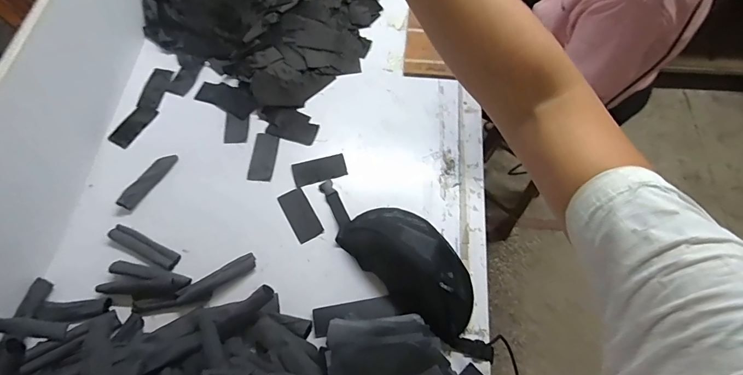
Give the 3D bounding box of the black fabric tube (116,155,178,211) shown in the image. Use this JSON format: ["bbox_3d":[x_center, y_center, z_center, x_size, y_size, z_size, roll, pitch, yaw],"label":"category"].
[{"bbox_3d":[-0.485,-0.018,0.840,0.040,0.025,0.147,30,70,13],"label":"black fabric tube"}]

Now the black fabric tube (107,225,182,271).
[{"bbox_3d":[-0.459,0.121,0.781,0.163,0.015,0.036,23,69,10],"label":"black fabric tube"}]

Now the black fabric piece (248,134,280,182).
[{"bbox_3d":[-0.243,-0.069,0.877,0.055,0.006,0.120,4,66,2],"label":"black fabric piece"}]

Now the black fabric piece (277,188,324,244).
[{"bbox_3d":[-0.150,0.057,0.823,0.055,0.005,0.117,-28,69,-11],"label":"black fabric piece"}]

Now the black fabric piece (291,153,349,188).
[{"bbox_3d":[-0.115,-0.039,0.865,0.115,0.004,0.053,-14,75,-7],"label":"black fabric piece"}]

